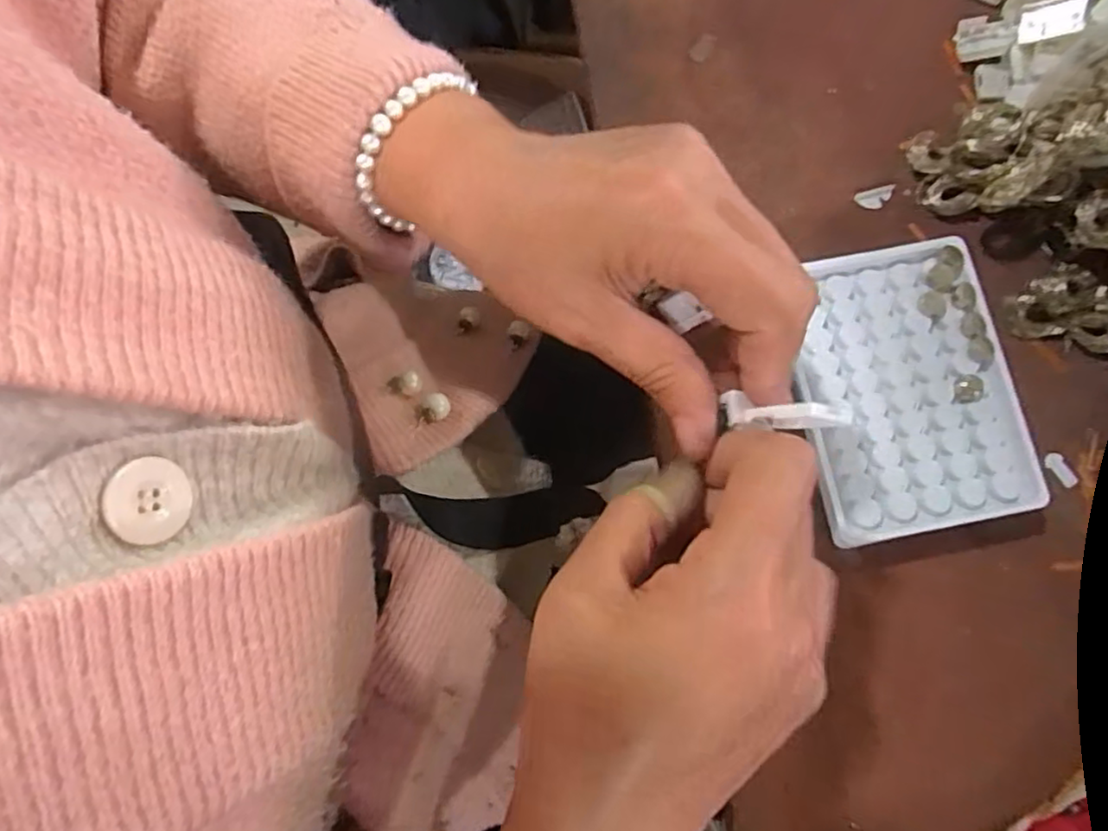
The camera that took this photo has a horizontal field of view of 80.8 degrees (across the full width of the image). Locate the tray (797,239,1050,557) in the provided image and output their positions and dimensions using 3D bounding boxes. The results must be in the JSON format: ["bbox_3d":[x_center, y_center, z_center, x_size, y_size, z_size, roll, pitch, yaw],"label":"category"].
[{"bbox_3d":[0.162,-0.011,0.313,0.097,0.028,0.131,-11,80,-1],"label":"tray"}]

